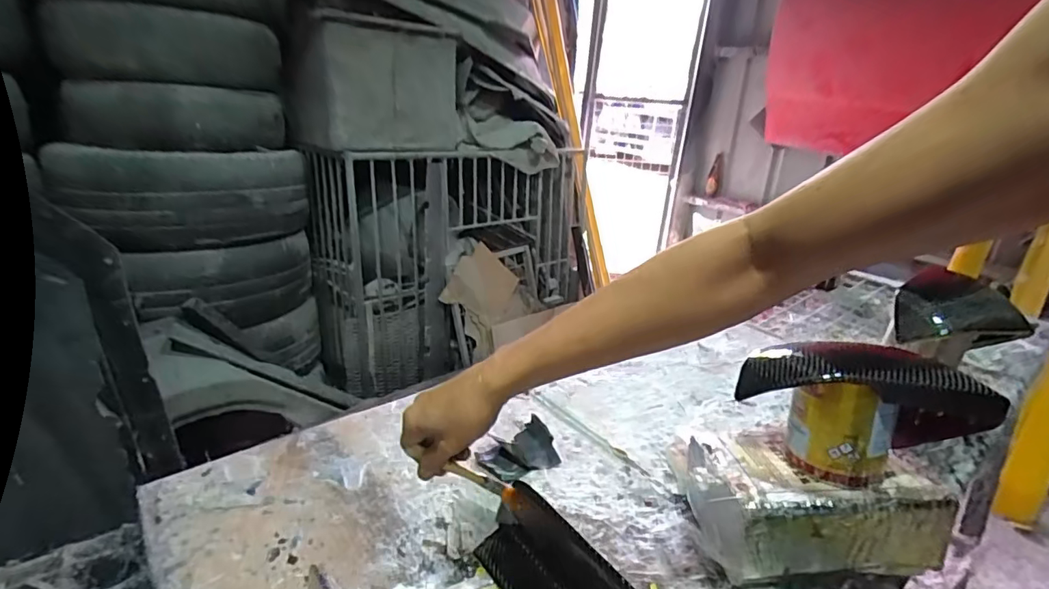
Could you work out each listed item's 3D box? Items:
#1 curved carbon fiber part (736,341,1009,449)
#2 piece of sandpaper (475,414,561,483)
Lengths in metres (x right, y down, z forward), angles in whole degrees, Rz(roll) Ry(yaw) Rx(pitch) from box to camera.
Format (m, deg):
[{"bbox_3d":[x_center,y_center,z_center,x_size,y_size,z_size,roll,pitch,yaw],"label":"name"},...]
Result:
[{"bbox_3d":[0.386,0.108,0.592,0.244,0.093,0.128,14,23,23],"label":"curved carbon fiber part"},{"bbox_3d":[-0.013,0.230,0.755,0.111,0.038,0.075,-6,25,-26],"label":"piece of sandpaper"}]

